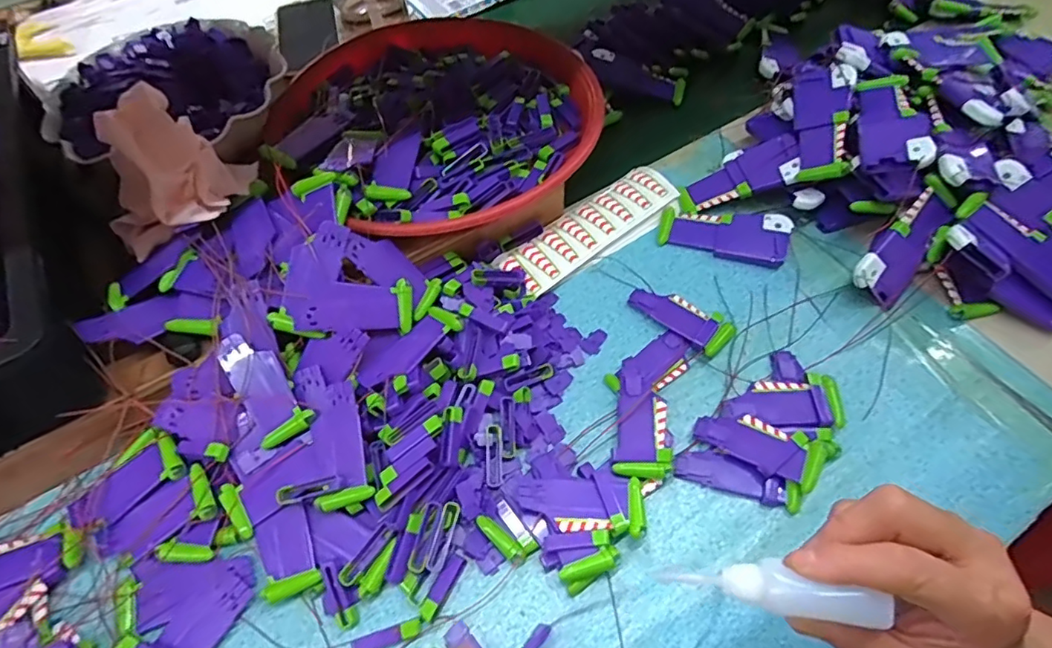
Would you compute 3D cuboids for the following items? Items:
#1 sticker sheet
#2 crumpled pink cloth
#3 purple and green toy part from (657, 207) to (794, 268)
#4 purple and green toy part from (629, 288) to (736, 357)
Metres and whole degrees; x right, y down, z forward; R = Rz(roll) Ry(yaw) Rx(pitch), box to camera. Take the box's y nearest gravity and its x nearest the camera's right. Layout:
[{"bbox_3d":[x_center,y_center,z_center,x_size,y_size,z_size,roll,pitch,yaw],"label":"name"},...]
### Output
[{"bbox_3d":[0.064,-0.097,0.547,0.193,0.007,0.057,-36,64,-16],"label":"sticker sheet"},{"bbox_3d":[-0.291,-0.128,0.440,0.113,0.081,0.107,-37,62,-19],"label":"crumpled pink cloth"},{"bbox_3d":[0.189,-0.087,0.535,0.117,0.025,0.045,15,60,13],"label":"purple and green toy part"},{"bbox_3d":[0.139,-0.009,0.495,0.090,0.014,0.042,37,67,24],"label":"purple and green toy part"}]

